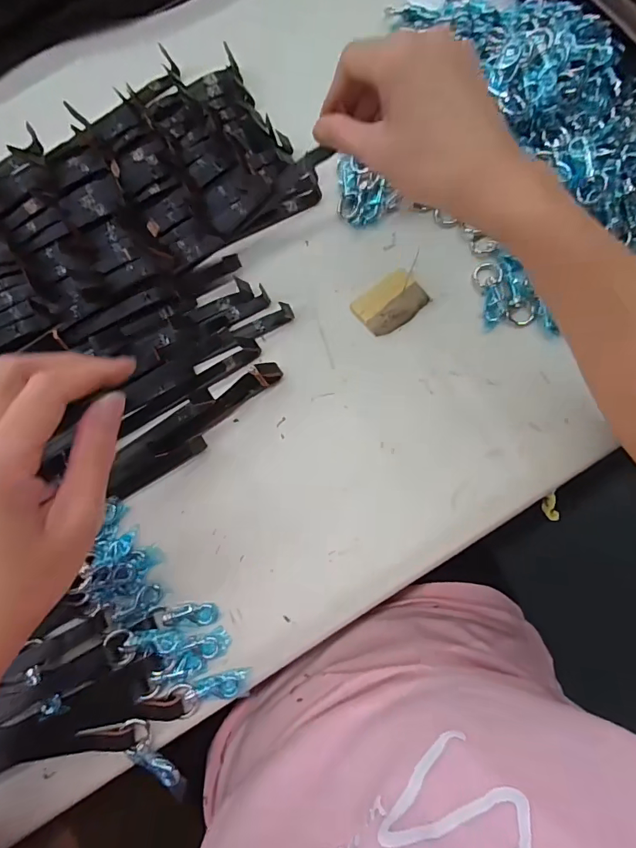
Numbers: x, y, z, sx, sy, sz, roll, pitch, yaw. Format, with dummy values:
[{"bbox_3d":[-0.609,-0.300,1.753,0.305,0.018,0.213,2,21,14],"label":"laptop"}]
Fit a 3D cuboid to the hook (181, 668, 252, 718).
[{"bbox_3d":[-0.070,0.184,0.310,0.049,0.005,0.018,-24,84,-2],"label":"hook"}]

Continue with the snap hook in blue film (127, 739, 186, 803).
[{"bbox_3d":[-0.106,0.232,0.301,0.048,0.009,0.012,41,85,5],"label":"snap hook in blue film"}]

